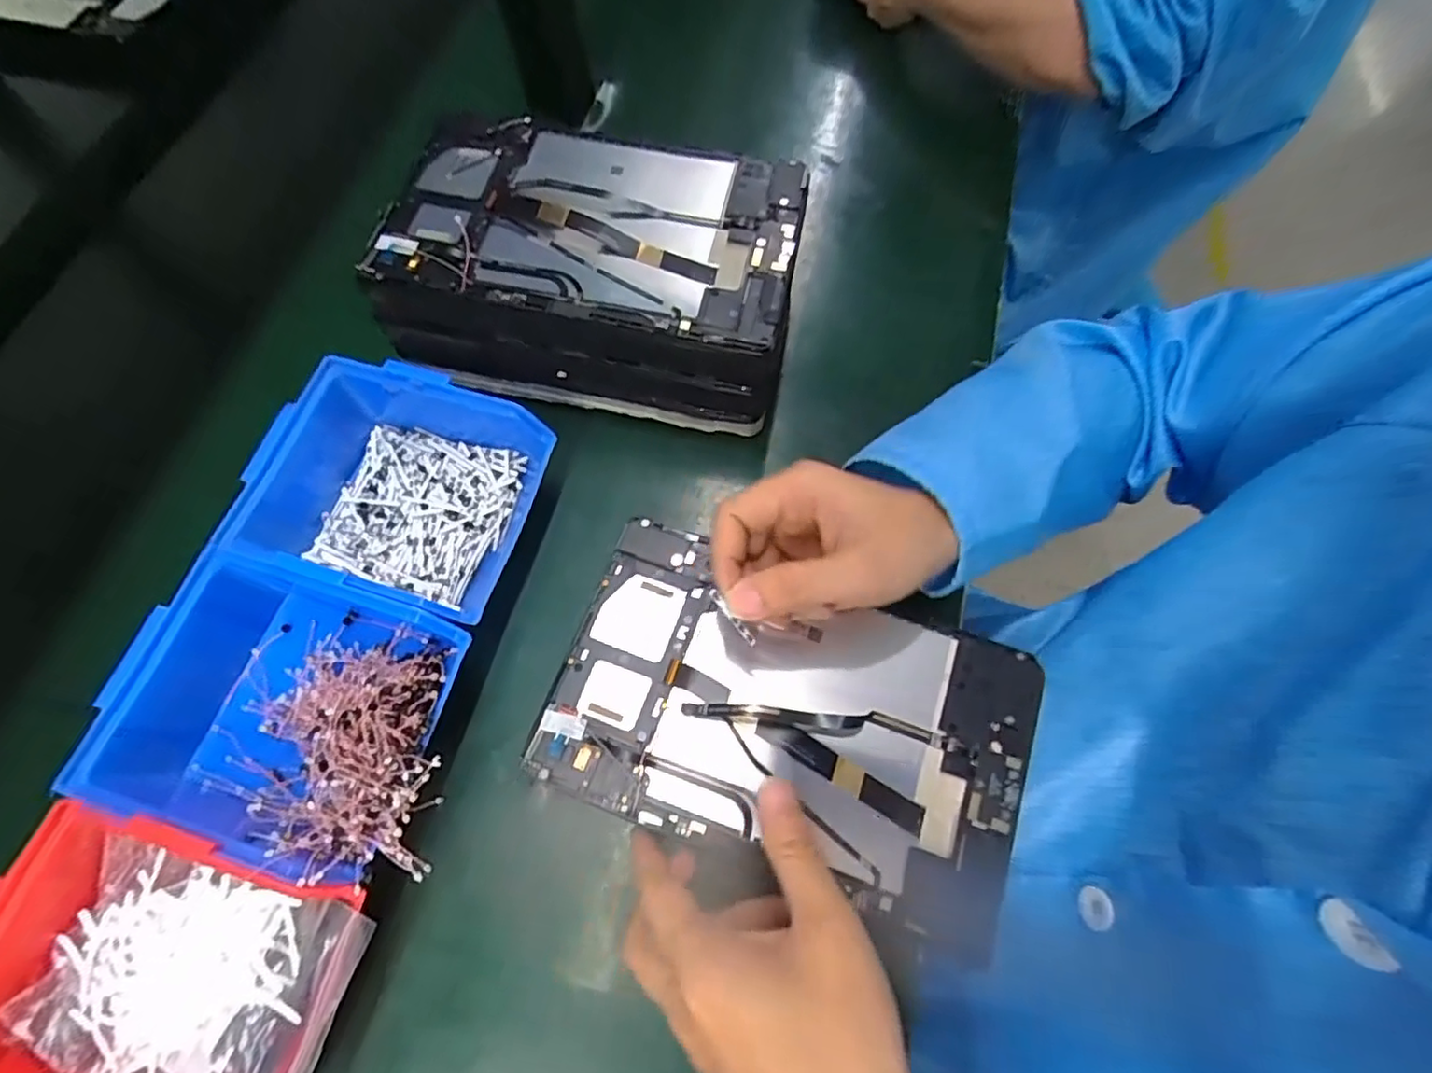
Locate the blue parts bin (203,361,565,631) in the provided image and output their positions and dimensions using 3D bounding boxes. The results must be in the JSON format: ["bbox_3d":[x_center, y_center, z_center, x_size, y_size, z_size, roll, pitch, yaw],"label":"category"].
[{"bbox_3d":[-0.185,-0.028,0.364,0.149,0.062,0.124,15,68,6],"label":"blue parts bin"}]

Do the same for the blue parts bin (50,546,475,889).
[{"bbox_3d":[-0.212,0.087,0.320,0.162,0.060,0.127,14,68,6],"label":"blue parts bin"}]

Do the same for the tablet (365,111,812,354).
[{"bbox_3d":[-0.074,-0.192,0.378,0.241,0.015,0.144,13,68,3],"label":"tablet"}]

